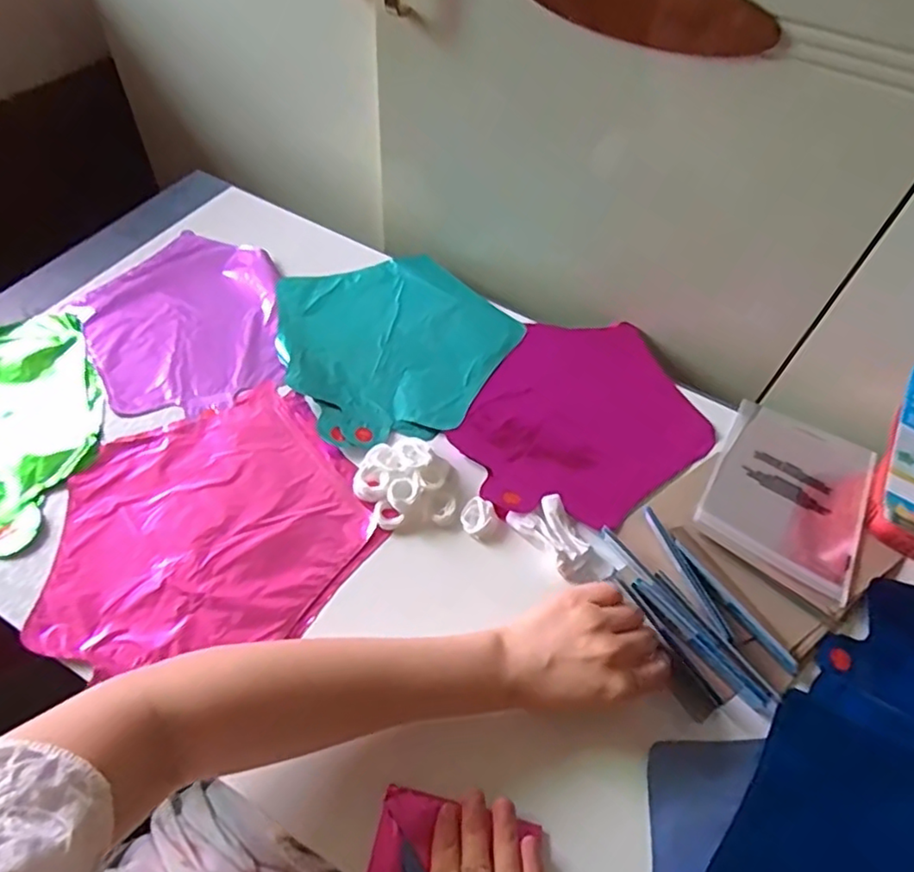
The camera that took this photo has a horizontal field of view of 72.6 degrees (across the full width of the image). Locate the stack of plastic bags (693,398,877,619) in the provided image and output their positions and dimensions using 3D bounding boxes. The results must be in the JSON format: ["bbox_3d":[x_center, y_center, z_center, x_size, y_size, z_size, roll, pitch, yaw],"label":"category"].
[{"bbox_3d":[0.292,0.044,0.545,0.126,0.021,0.212,32,48,14],"label":"stack of plastic bags"}]

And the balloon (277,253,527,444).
[{"bbox_3d":[-0.053,-0.095,0.607,0.218,0.016,0.223,-18,58,-17],"label":"balloon"}]

